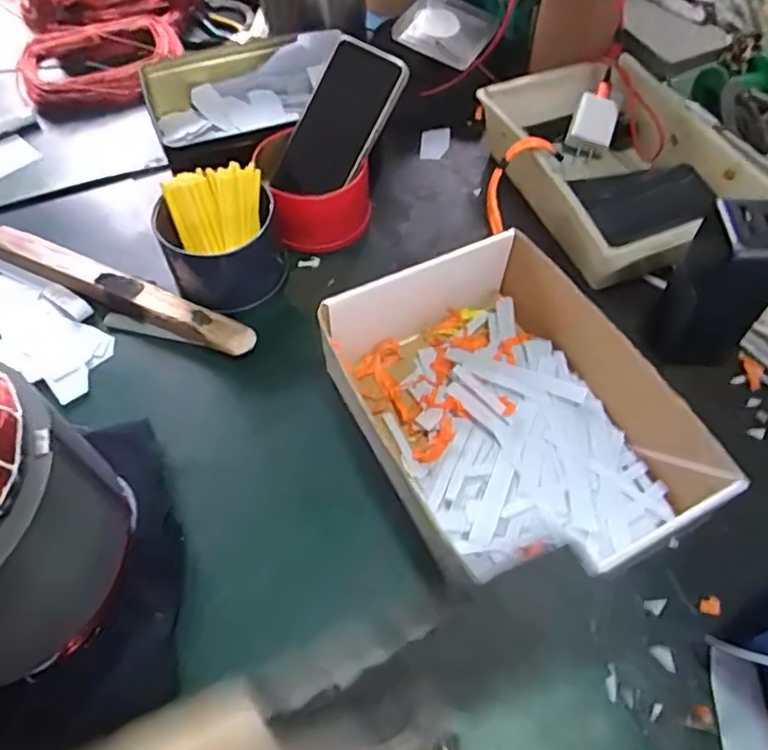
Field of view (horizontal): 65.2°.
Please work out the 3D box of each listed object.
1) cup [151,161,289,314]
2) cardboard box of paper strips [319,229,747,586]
[{"bbox_3d":[-0.136,-0.114,0.510,0.097,0.075,0.095,-1,57,2],"label":"cup"},{"bbox_3d":[0.088,0.026,0.418,0.191,0.081,0.246,-24,59,-12],"label":"cardboard box of paper strips"}]

